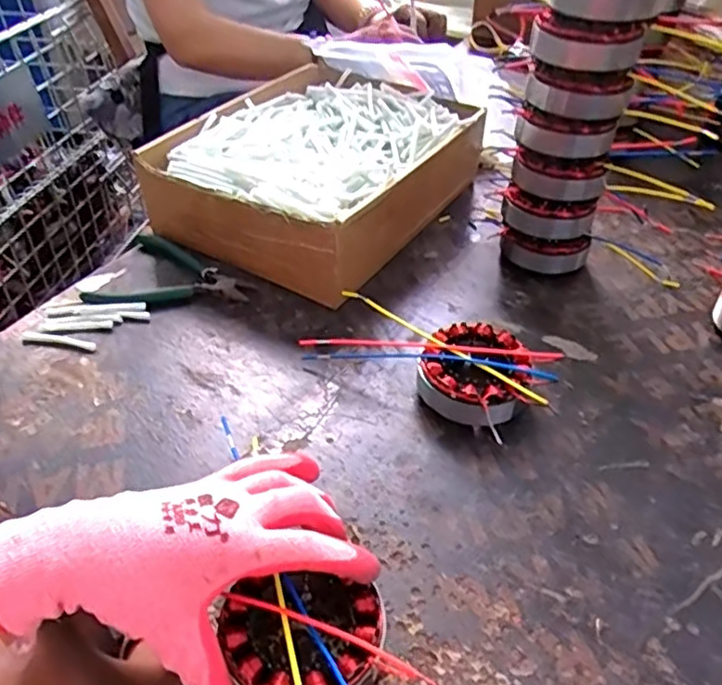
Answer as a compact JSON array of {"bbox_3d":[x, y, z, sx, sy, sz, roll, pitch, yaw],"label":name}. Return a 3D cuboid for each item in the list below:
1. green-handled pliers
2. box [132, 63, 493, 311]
[{"bbox_3d":[-0.177,-0.064,0.618,0.146,0.012,0.124,10,43,11],"label":"green-handled pliers"},{"bbox_3d":[-0.042,-0.185,0.692,0.249,0.096,0.312,21,46,22],"label":"box"}]

